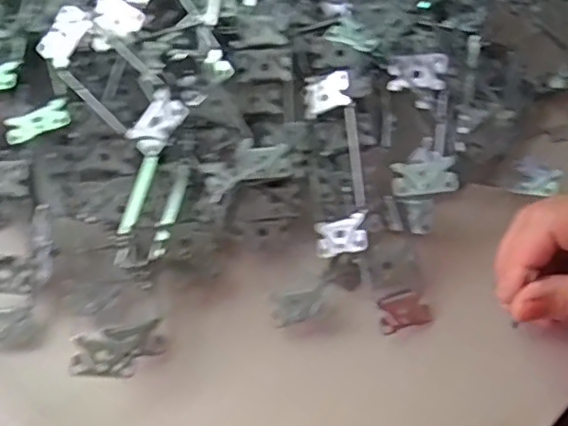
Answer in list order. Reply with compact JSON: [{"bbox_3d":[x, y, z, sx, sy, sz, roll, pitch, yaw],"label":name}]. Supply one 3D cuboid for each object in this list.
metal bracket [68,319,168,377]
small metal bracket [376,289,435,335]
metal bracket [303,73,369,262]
[{"bbox_3d":[-0.092,0.077,0.337,0.052,0.010,0.029,-14,64,-38],"label":"metal bracket"},{"bbox_3d":[0.070,0.057,0.355,0.033,0.011,0.021,-17,68,-8],"label":"small metal bracket"},{"bbox_3d":[0.030,-0.029,0.354,0.033,0.009,0.106,-10,79,26],"label":"metal bracket"}]

